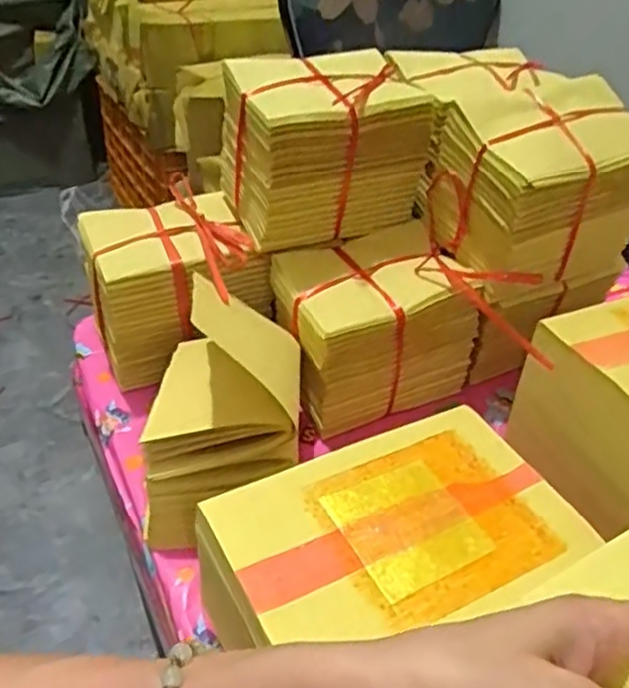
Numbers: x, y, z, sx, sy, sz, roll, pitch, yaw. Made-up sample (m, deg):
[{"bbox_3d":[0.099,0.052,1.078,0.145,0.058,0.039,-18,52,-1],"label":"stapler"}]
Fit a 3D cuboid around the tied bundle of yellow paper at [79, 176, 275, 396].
[{"bbox_3d":[-0.139,-0.063,0.710,0.160,0.130,0.128,-15,43,-22],"label":"tied bundle of yellow paper"}]

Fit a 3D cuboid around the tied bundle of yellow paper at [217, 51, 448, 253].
[{"bbox_3d":[0.012,-0.182,0.669,0.170,0.138,0.109,-12,42,-19],"label":"tied bundle of yellow paper"}]

